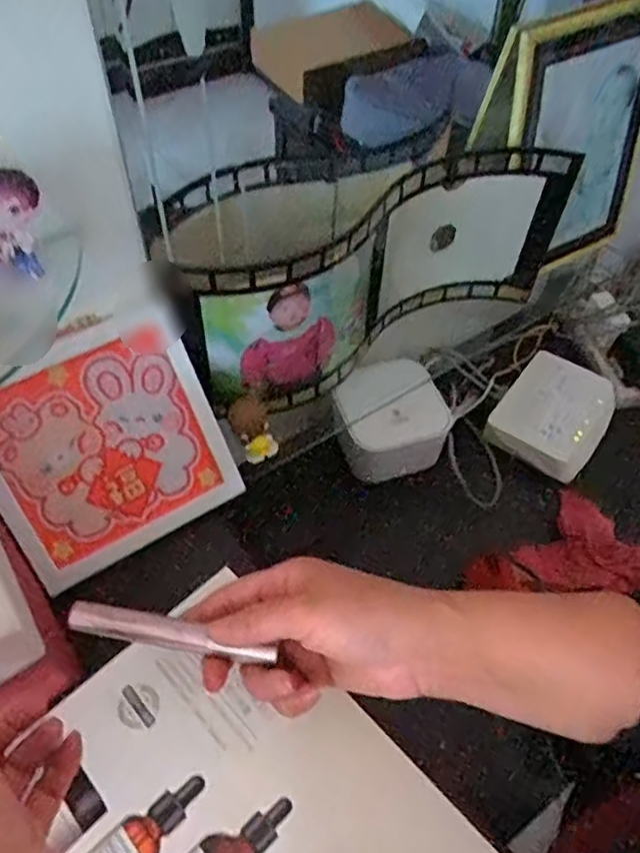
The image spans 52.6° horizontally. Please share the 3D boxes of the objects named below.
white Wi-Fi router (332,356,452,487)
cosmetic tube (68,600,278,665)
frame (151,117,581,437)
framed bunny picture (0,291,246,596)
[{"bbox_3d":[0.082,-0.013,0.726,0.126,0.092,0.117,-1,51,-1],"label":"white Wi-Fi router"},{"bbox_3d":[-0.080,0.110,0.346,0.112,0.008,0.015,11,52,6],"label":"cosmetic tube"},{"bbox_3d":[0.057,-0.167,0.623,0.410,0.180,0.128,-28,57,-21],"label":"frame"},{"bbox_3d":[-0.164,0.016,0.500,0.171,0.177,0.013,-30,21,-20],"label":"framed bunny picture"}]

